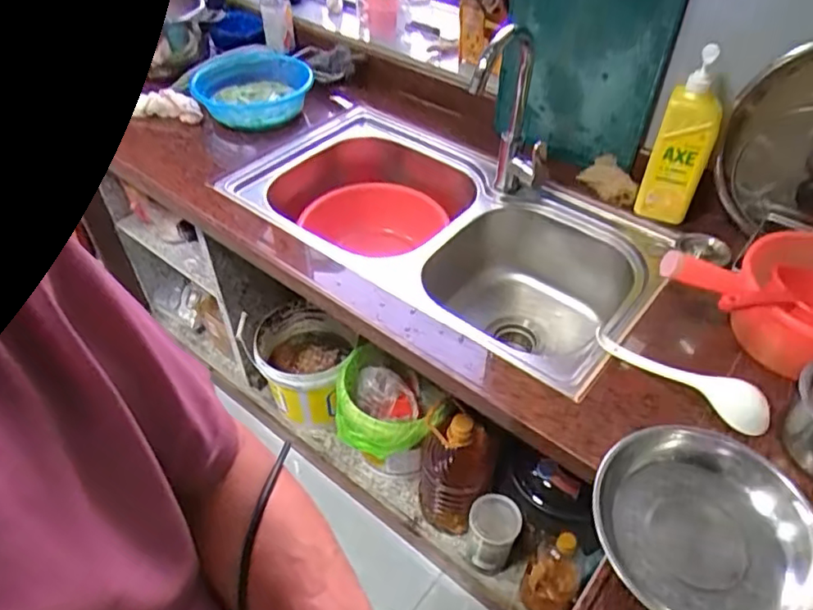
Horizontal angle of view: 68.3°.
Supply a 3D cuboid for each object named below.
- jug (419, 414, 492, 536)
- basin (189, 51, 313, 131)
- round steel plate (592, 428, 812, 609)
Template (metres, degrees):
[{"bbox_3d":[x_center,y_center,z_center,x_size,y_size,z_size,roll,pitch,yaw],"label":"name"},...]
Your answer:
[{"bbox_3d":[0.105,0.363,1.300,0.145,0.365,0.131,9,46,9],"label":"jug"},{"bbox_3d":[-0.307,-0.432,1.188,0.198,0.070,0.183,0,45,0],"label":"basin"},{"bbox_3d":[0.318,0.236,0.635,0.213,0.069,0.221,0,45,0],"label":"round steel plate"}]

